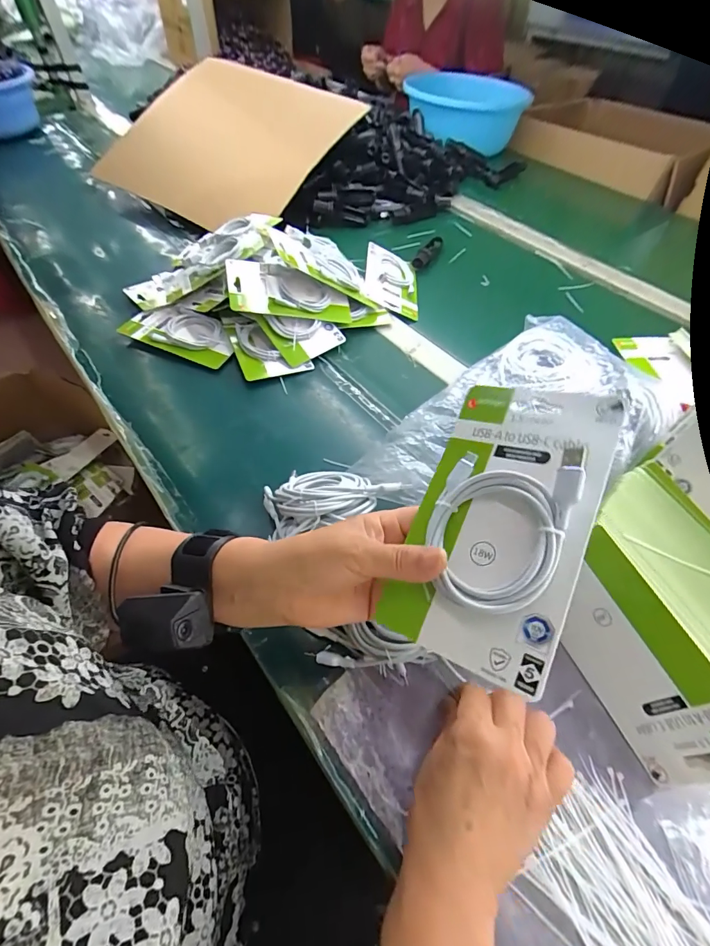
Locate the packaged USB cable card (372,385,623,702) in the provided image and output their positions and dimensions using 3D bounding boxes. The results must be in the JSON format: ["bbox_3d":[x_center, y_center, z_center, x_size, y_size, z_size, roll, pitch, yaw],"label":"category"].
[{"bbox_3d":[0.086,0.023,0.242,0.101,0.016,0.177,16,73,41],"label":"packaged USB cable card"}]

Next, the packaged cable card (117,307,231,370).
[{"bbox_3d":[-0.265,-0.217,0.615,0.176,0.015,0.084,20,54,12],"label":"packaged cable card"}]

